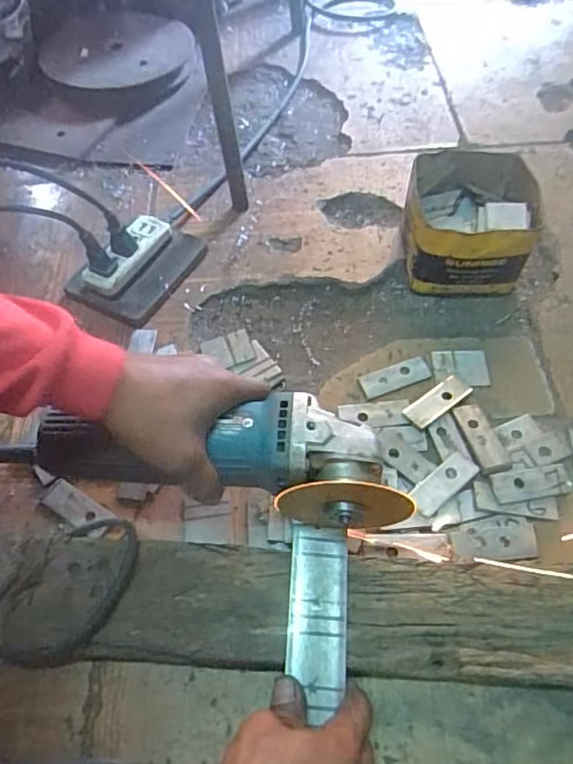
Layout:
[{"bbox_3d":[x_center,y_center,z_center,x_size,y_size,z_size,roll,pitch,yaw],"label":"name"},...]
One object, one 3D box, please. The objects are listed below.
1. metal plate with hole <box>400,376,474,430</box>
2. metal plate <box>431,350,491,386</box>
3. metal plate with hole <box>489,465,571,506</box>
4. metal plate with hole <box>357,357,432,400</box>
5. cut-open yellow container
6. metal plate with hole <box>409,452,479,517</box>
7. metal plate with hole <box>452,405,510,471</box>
[{"bbox_3d":[0.138,0.017,0.525,0.068,0.006,0.026,-32,60,-24],"label":"metal plate with hole"},{"bbox_3d":[0.166,-0.015,0.552,0.052,0.004,0.041,0,56,3],"label":"metal plate"},{"bbox_3d":[0.201,0.084,0.473,0.063,0.004,0.025,-8,71,-4],"label":"metal plate with hole"},{"bbox_3d":[0.103,-0.004,0.549,0.068,0.004,0.026,-20,57,-11],"label":"metal plate with hole"},{"bbox_3d":[0.191,-0.163,0.610,0.128,0.086,0.127,7,56,7],"label":"cut-open yellow container"},{"bbox_3d":[0.129,0.084,0.476,0.066,0.004,0.026,-37,69,-24],"label":"metal plate with hole"},{"bbox_3d":[0.168,0.048,0.502,0.025,0.004,0.065,-10,52,-10],"label":"metal plate with hole"}]

